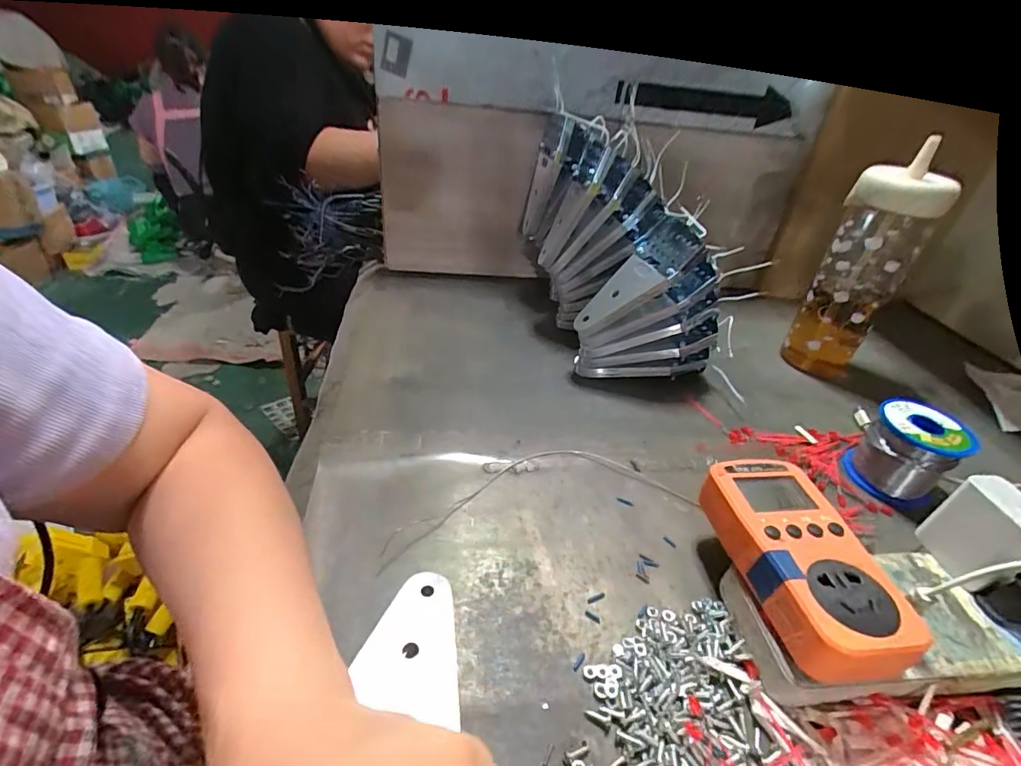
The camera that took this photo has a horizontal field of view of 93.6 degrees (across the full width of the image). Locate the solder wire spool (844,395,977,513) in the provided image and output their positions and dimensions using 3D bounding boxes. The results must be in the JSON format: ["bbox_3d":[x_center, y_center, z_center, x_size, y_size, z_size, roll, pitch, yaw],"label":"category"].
[{"bbox_3d":[0.333,0.055,0.403,0.061,0.061,0.066,-24,46,-34],"label":"solder wire spool"}]

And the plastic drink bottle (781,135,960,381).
[{"bbox_3d":[0.365,-0.116,0.501,0.073,0.220,0.065,25,40,24],"label":"plastic drink bottle"}]

